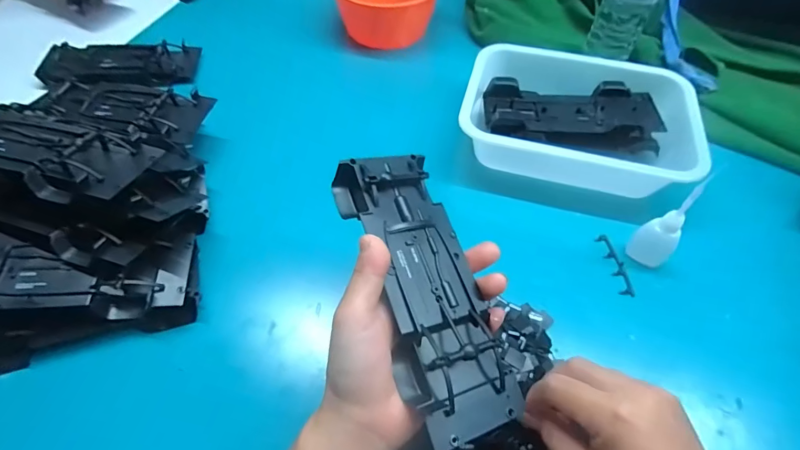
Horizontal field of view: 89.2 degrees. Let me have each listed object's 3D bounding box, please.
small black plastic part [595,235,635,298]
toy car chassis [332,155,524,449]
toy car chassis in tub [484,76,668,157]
[{"bbox_3d":[0.213,0.039,0.402,0.015,0.004,0.069,-5,55,-4],"label":"small black plastic part"},{"bbox_3d":[0.017,0.038,0.274,0.073,0.035,0.194,-10,69,-29],"label":"toy car chassis"},{"bbox_3d":[0.200,-0.126,0.482,0.199,0.042,0.092,5,55,3],"label":"toy car chassis in tub"}]

